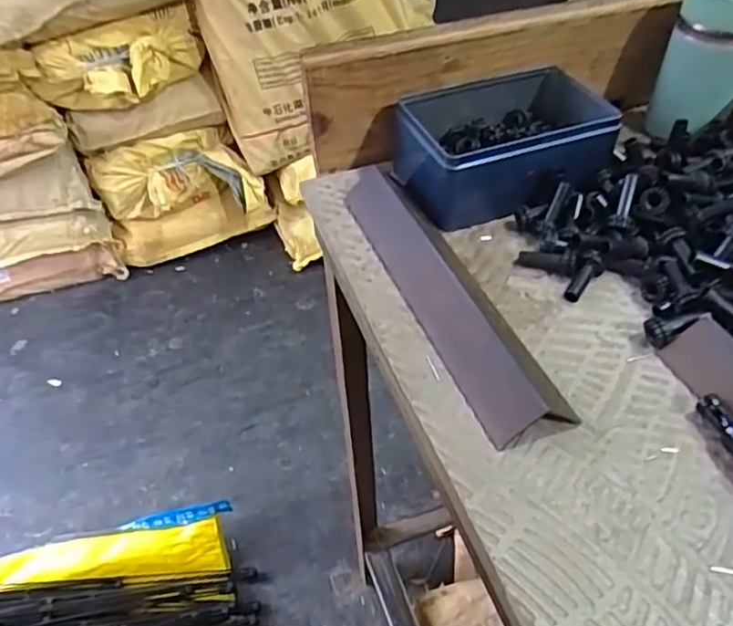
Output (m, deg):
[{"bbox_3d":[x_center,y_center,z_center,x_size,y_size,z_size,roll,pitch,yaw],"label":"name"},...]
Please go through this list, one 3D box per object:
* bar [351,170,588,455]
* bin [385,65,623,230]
[{"bbox_3d":[0.047,-0.023,0.405,0.046,0.025,0.239,-15,47,-15],"label":"bar"},{"bbox_3d":[0.107,-0.129,0.483,0.157,0.060,0.109,-14,47,-13],"label":"bin"}]

